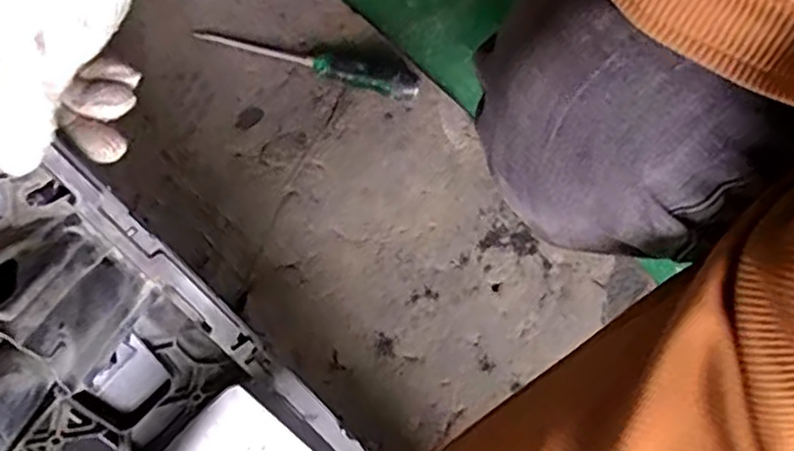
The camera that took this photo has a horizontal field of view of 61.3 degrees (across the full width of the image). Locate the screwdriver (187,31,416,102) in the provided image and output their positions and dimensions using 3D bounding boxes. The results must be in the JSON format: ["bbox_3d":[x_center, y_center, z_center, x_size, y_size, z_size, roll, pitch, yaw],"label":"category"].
[{"bbox_3d":[-0.097,-0.182,0.733,0.248,0.030,0.042,13,79,5],"label":"screwdriver"}]

